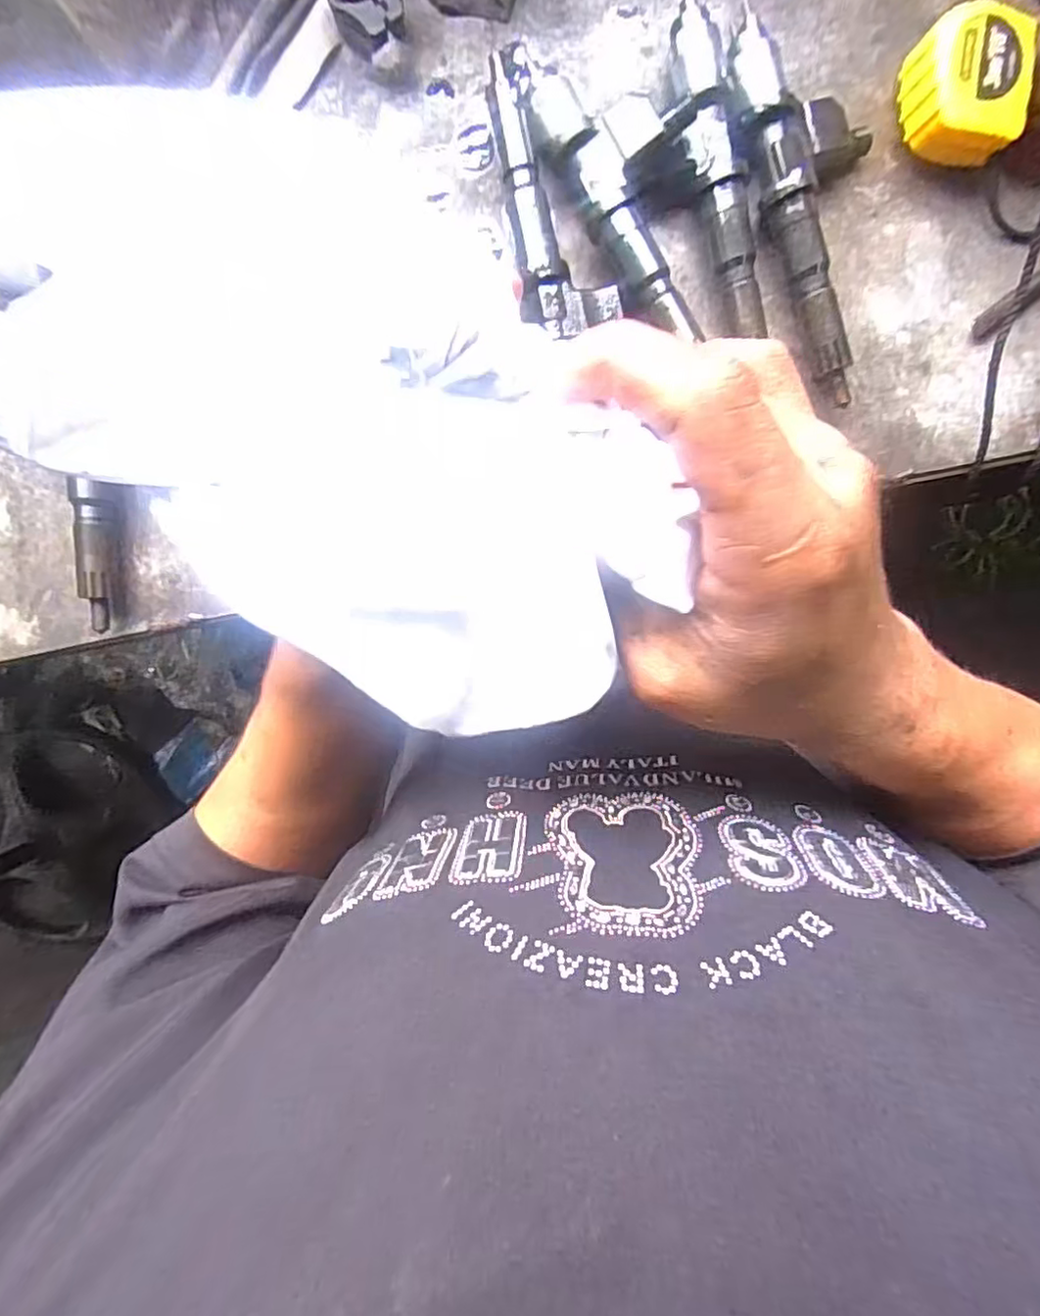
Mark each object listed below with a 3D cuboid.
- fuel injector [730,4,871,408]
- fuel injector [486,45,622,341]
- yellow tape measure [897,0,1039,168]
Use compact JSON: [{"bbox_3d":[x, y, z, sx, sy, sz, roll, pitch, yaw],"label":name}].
[{"bbox_3d":[0.171,-0.253,0.351,0.063,0.026,0.198,-21,97,2],"label":"fuel injector"},{"bbox_3d":[0.019,-0.253,0.346,0.054,0.033,0.145,-9,97,1],"label":"fuel injector"},{"bbox_3d":[0.242,-0.309,0.341,0.063,0.039,0.063,4,97,-1],"label":"yellow tape measure"}]

